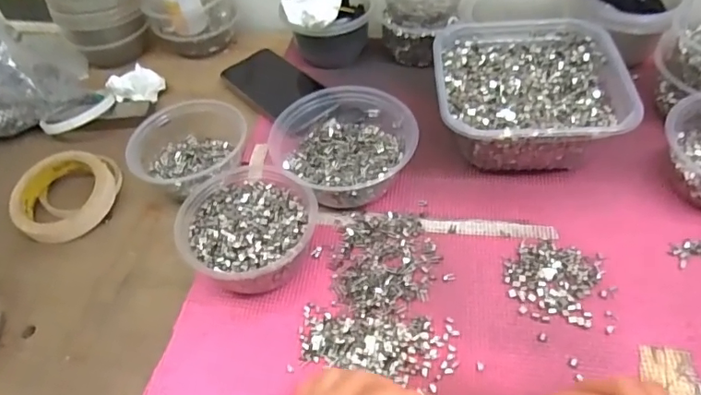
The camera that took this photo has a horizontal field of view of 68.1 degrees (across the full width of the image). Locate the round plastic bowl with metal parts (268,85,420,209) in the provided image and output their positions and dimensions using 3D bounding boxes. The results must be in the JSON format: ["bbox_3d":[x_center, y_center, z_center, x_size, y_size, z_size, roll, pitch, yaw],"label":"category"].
[{"bbox_3d":[-0.002,-0.058,0.512,0.132,0.053,0.142,-2,50,3],"label":"round plastic bowl with metal parts"}]

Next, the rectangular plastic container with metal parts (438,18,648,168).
[{"bbox_3d":[0.174,-0.108,0.526,0.173,0.064,0.184,-1,51,5],"label":"rectangular plastic container with metal parts"}]

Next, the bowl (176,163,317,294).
[{"bbox_3d":[-0.089,0.025,0.454,0.109,0.051,0.117,-2,50,3],"label":"bowl"}]

